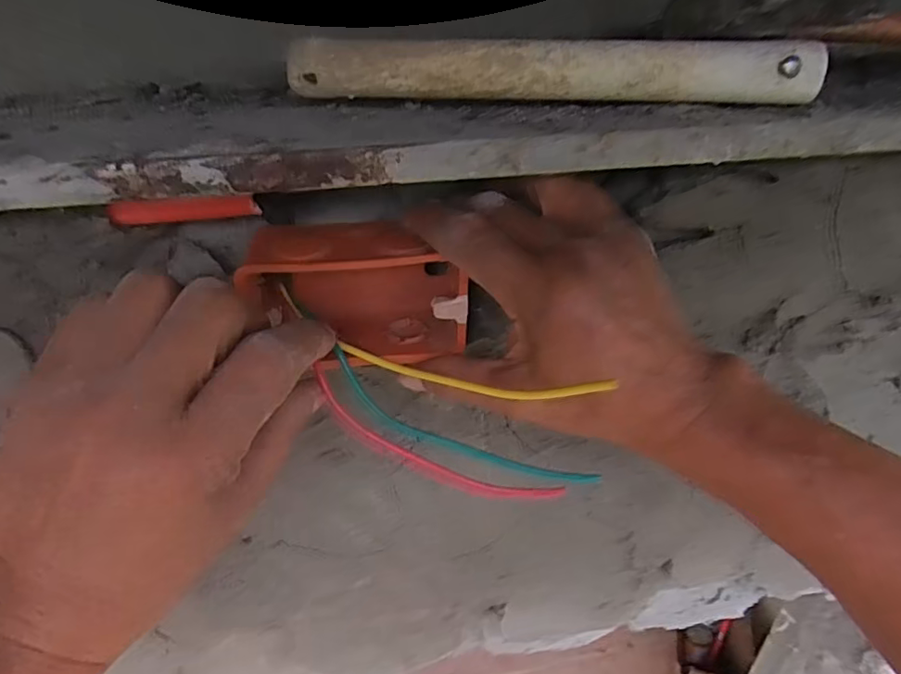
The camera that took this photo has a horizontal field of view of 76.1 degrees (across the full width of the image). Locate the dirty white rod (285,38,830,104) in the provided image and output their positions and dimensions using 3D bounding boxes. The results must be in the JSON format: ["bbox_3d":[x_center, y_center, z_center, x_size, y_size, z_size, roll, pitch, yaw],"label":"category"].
[{"bbox_3d":[0.043,-0.116,0.251,0.227,0.022,0.020,4,33,6],"label":"dirty white rod"}]

